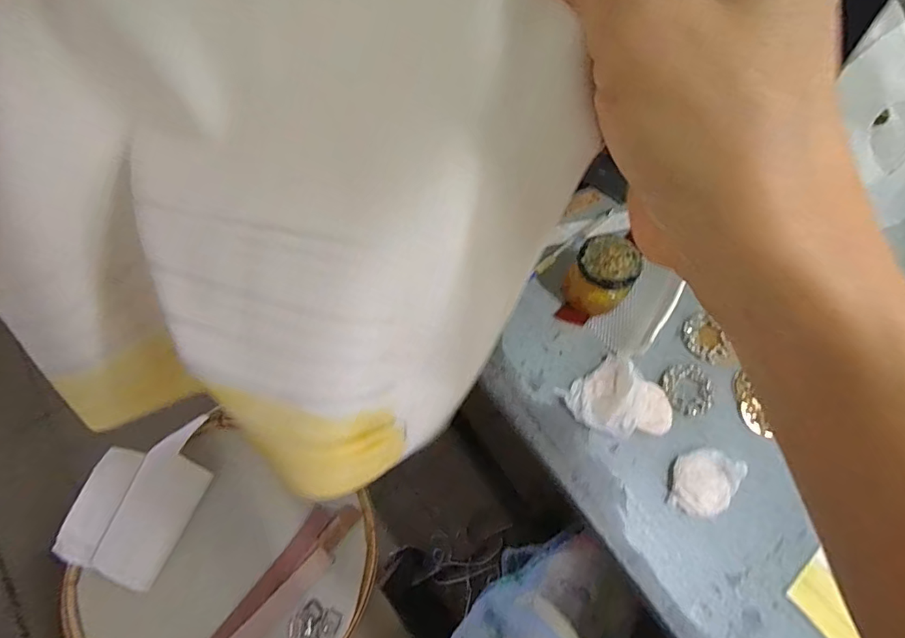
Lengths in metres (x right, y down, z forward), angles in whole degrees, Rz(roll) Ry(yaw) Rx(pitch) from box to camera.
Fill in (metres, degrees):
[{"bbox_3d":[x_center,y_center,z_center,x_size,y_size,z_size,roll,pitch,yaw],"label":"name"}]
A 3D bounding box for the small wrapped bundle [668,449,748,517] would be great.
[{"bbox_3d":[0.224,0.147,0.445,0.050,0.012,0.062,32,68,11],"label":"small wrapped bundle"}]

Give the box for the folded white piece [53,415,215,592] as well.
[{"bbox_3d":[-0.384,0.214,0.618,0.127,0.027,0.192,21,66,6],"label":"folded white piece"}]

